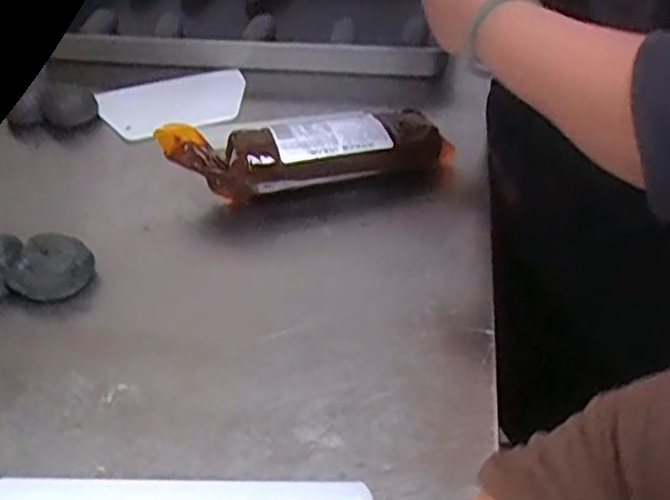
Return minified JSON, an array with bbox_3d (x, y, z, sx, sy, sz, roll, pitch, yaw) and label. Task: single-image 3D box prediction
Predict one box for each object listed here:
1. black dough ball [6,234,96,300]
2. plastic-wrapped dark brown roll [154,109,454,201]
[{"bbox_3d":[-0.250,0.017,0.618,0.064,0.031,0.059,-1,41,1],"label":"black dough ball"},{"bbox_3d":[-0.027,-0.105,0.723,0.290,0.058,0.092,-8,42,-7],"label":"plastic-wrapped dark brown roll"}]

